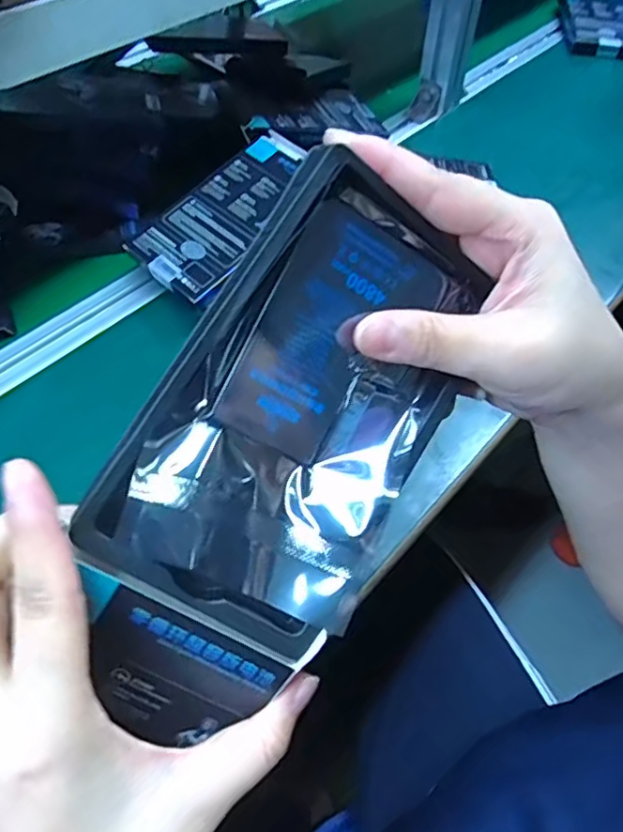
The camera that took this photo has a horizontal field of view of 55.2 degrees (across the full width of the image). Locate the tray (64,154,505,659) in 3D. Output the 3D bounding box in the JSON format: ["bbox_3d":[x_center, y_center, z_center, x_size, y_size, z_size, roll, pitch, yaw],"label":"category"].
[{"bbox_3d":[-0.001,-0.004,0.214,0.093,0.019,0.159,32,82,-17],"label":"tray"}]

